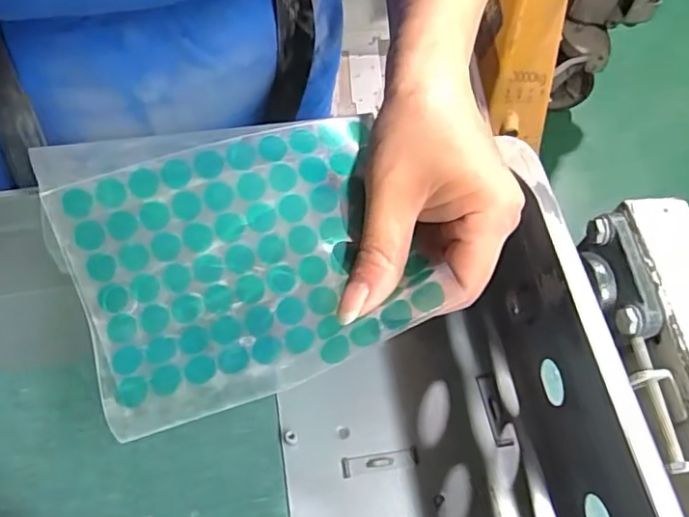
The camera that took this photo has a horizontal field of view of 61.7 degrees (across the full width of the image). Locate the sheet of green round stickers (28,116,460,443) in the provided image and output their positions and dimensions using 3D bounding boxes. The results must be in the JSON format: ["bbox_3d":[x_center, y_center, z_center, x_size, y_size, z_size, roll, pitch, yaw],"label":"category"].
[{"bbox_3d":[-0.042,-0.002,0.221,0.128,0.025,0.109,-17,85,-5],"label":"sheet of green round stickers"}]

